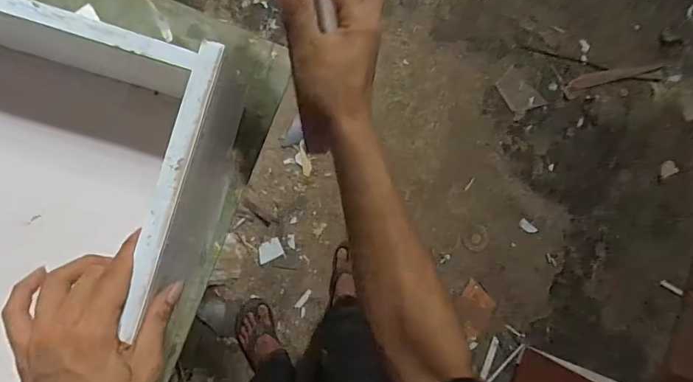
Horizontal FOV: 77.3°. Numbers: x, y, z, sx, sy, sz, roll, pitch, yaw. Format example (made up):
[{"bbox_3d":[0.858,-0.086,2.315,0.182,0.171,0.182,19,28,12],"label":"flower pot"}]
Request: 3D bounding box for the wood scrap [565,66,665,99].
[{"bbox_3d":[0.910,-0.388,1.470,0.349,0.026,0.060,-15,89,-6],"label":"wood scrap"}]

